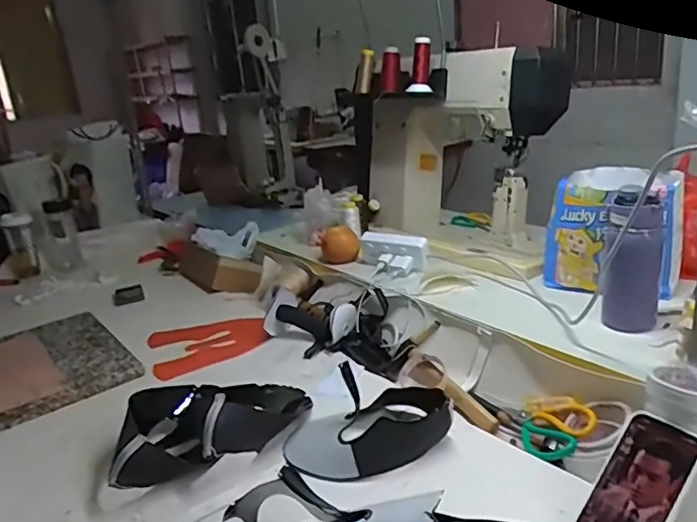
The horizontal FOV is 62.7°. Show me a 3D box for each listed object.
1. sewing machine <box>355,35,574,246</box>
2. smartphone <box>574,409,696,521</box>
[{"bbox_3d":[0.243,-0.280,1.401,0.215,0.434,0.583,-20,23,-36],"label":"sewing machine"},{"bbox_3d":[0.307,0.246,0.609,0.082,0.015,0.164,21,73,50],"label":"smartphone"}]

